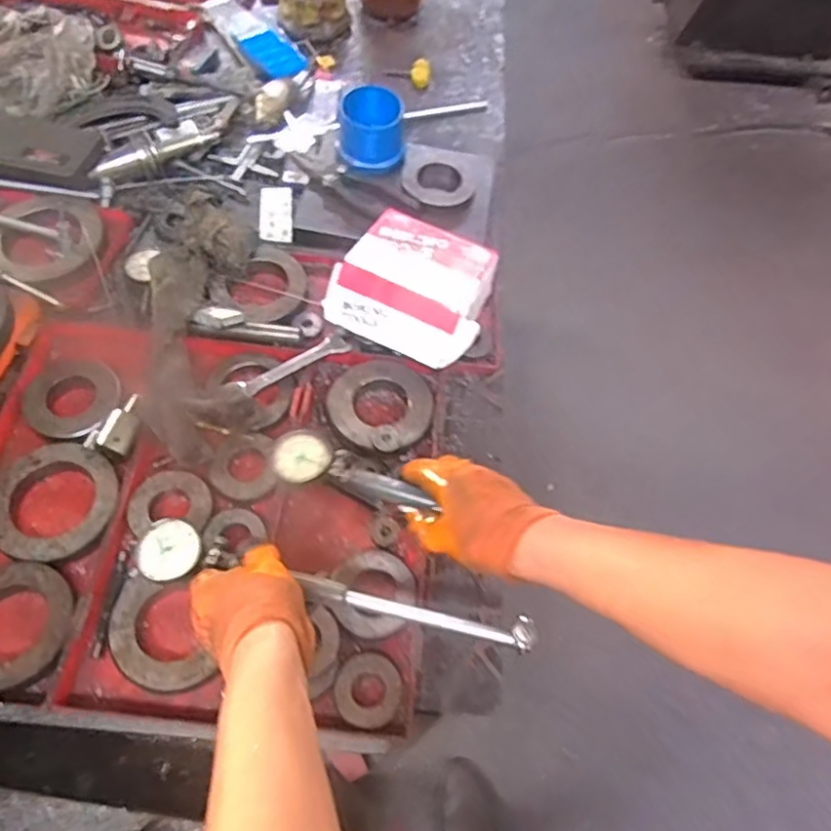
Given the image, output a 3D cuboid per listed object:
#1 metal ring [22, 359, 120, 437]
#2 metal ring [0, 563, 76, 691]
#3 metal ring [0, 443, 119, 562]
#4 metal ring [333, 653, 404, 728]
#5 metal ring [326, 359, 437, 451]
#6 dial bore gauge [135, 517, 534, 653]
[{"bbox_3d":[-0.365,-0.018,0.694,0.097,0.017,0.086,-2,61,-5],"label":"metal ring"},{"bbox_3d":[-0.360,0.186,0.583,0.108,0.031,0.110,2,60,-3],"label":"metal ring"},{"bbox_3d":[-0.355,0.082,0.634,0.125,0.018,0.114,2,60,-3],"label":"metal ring"},{"bbox_3d":[-0.042,0.245,0.587,0.059,0.005,0.061,2,60,-3],"label":"metal ring"},{"bbox_3d":[-0.038,-0.015,0.723,0.115,0.024,0.109,2,60,-3],"label":"metal ring"},{"bbox_3d":[-0.071,0.147,0.543,0.333,0.022,0.049,14,60,4],"label":"dial bore gauge"}]

